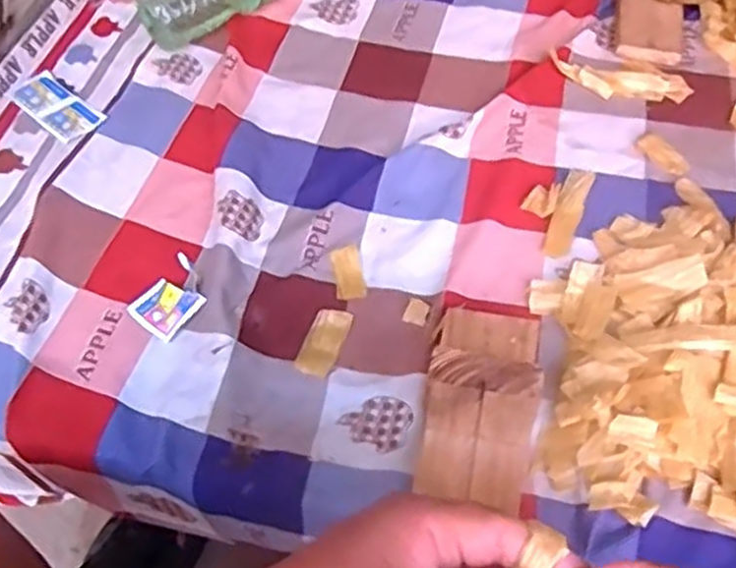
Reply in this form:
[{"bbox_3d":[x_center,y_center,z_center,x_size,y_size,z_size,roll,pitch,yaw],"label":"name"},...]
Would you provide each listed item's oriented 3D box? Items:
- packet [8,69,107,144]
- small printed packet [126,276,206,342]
[{"bbox_3d":[-0.301,-0.172,0.723,0.100,0.007,0.051,39,58,21],"label":"packet"},{"bbox_3d":[-0.158,0.017,0.589,0.047,0.007,0.045,34,64,23],"label":"small printed packet"}]

